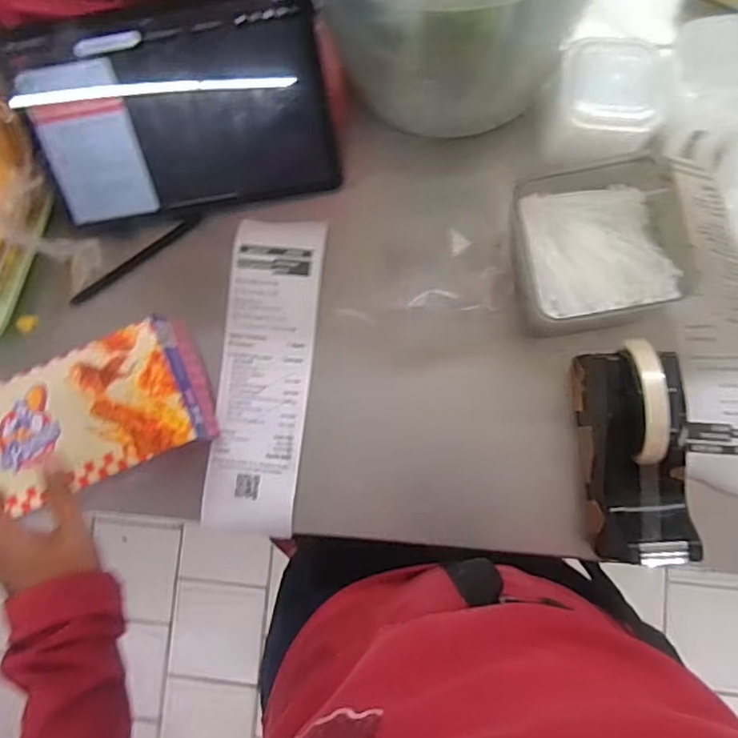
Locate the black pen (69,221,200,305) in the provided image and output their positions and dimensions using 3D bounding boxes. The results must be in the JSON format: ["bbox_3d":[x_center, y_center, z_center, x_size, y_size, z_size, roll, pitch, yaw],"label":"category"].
[{"bbox_3d":[-0.216,-0.100,0.588,0.136,0.013,0.010,-32,81,1],"label":"black pen"}]

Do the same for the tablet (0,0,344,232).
[{"bbox_3d":[-0.156,-0.208,0.529,0.246,0.014,0.162,-9,123,2],"label":"tablet"}]

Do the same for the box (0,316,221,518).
[{"bbox_3d":[-0.229,0.040,0.536,0.177,0.067,0.107,-23,82,2],"label":"box"}]

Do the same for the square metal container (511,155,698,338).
[{"bbox_3d":[0.173,-0.094,0.499,0.117,0.062,0.125,-11,82,4],"label":"square metal container"}]

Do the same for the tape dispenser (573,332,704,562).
[{"bbox_3d":[0.195,0.060,0.463,0.068,0.100,0.159,-6,83,4],"label":"tape dispenser"}]

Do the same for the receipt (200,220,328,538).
[{"bbox_3d":[-0.090,0.003,0.555,0.079,0.008,0.266,6,85,5],"label":"receipt"}]

